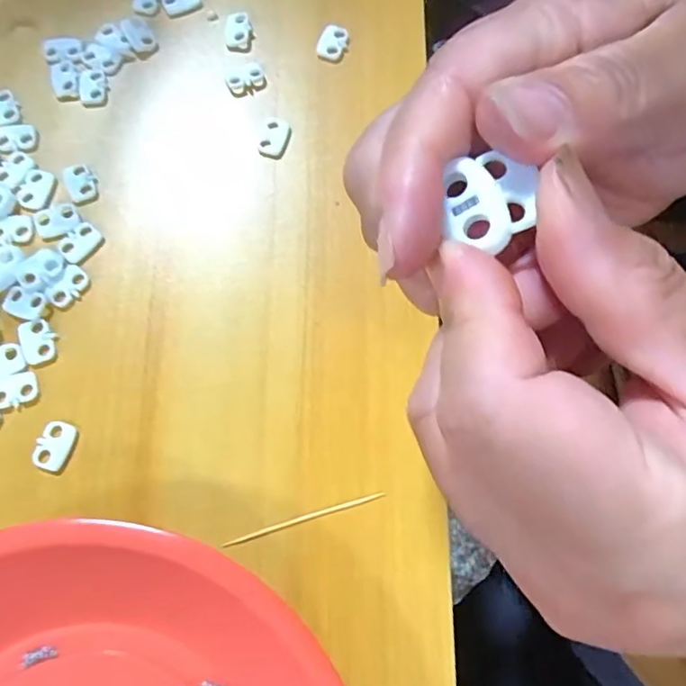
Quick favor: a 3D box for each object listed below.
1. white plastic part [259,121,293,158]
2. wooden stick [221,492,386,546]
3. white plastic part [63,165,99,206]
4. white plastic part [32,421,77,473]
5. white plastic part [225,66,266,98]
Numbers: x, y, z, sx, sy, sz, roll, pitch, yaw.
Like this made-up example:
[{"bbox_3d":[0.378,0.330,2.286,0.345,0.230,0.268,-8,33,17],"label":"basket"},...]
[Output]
[{"bbox_3d":[-0.031,-0.094,0.266,0.013,0.004,0.019,16,74,4],"label":"white plastic part"},{"bbox_3d":[-0.014,0.067,0.221,0.062,0.004,0.004,-19,74,-6],"label":"wooden stick"},{"bbox_3d":[-0.117,-0.072,0.259,0.012,0.004,0.021,-28,76,-8],"label":"white plastic part"},{"bbox_3d":[-0.113,0.040,0.227,0.013,0.004,0.019,15,74,4],"label":"white plastic part"},{"bbox_3d":[-0.046,-0.124,0.275,0.018,0.004,0.013,-24,75,-7],"label":"white plastic part"}]

